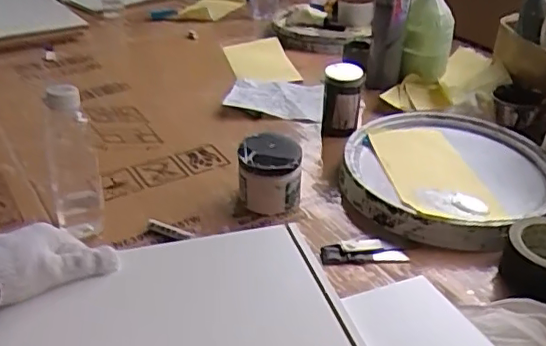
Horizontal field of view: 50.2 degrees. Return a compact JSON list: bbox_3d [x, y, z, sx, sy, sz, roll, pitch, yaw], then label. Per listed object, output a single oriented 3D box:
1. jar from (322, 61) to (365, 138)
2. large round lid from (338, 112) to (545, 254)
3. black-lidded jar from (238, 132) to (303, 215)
[{"bbox_3d":[0.100,-0.109,0.860,0.058,0.095,0.052,8,32,12],"label":"jar"},{"bbox_3d":[0.239,0.006,0.807,0.282,0.058,0.266,12,33,18],"label":"large round lid"},{"bbox_3d":[-0.004,0.004,0.738,0.078,0.086,0.066,2,31,3],"label":"black-lidded jar"}]

